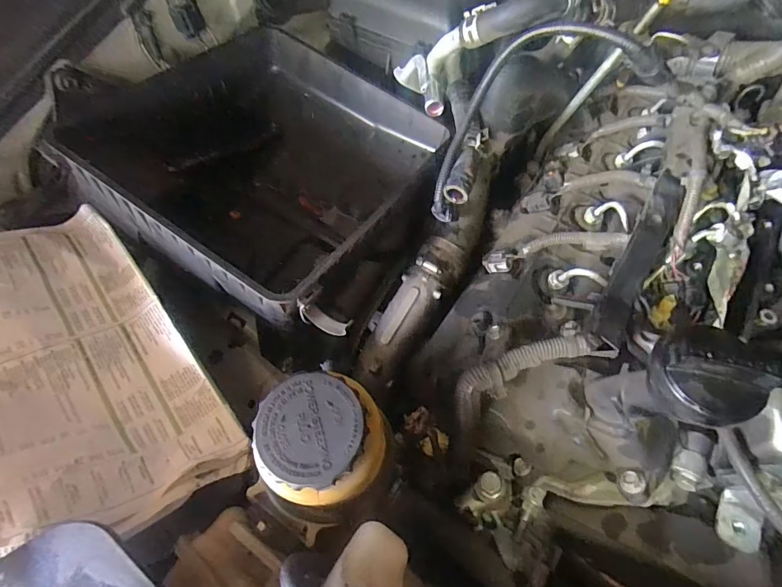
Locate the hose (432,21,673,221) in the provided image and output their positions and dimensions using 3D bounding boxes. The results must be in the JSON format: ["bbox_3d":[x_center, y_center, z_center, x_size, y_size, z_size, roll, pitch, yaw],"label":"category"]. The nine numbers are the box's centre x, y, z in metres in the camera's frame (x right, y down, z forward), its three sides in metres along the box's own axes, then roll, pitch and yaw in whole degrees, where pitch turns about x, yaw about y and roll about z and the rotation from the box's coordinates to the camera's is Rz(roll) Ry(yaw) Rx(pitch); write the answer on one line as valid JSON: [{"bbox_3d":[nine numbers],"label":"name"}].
[{"bbox_3d":[0.110,-0.164,0.391,0.216,0.062,0.085,-29,57,34],"label":"hose"}]

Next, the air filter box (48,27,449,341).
[{"bbox_3d":[-0.152,-0.154,0.542,0.355,0.162,0.309,32,68,16],"label":"air filter box"}]

